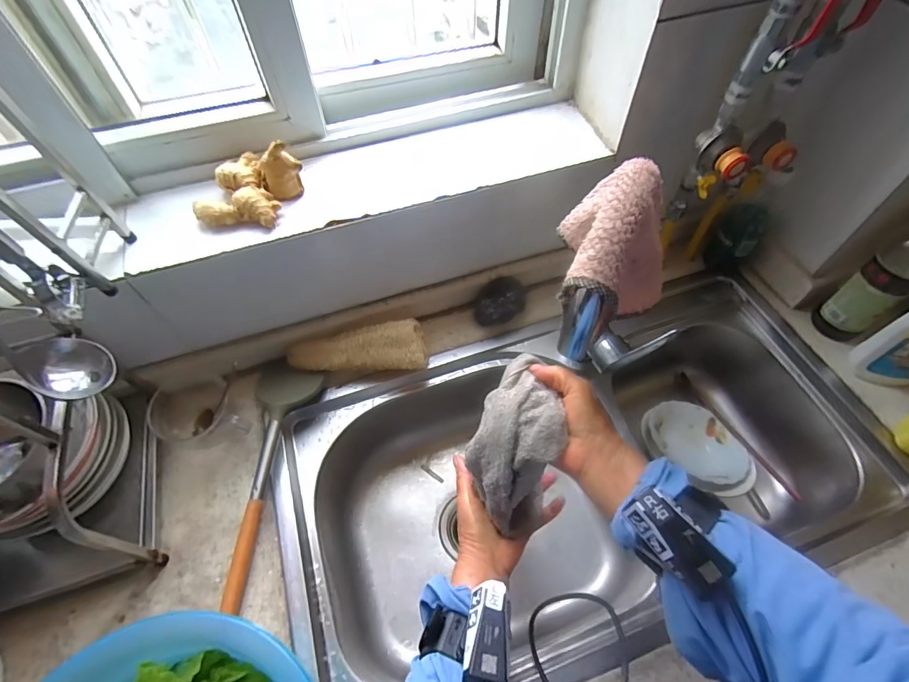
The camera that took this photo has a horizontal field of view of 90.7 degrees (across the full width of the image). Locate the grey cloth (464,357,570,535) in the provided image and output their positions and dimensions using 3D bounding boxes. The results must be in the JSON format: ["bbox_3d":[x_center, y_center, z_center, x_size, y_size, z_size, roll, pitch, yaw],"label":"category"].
[{"bbox_3d":[0.056,0.116,0.441,0.080,0.181,0.083,7,31,6],"label":"grey cloth"}]

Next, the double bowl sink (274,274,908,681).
[{"bbox_3d":[0.179,0.207,0.671,0.755,0.232,0.414,-20,59,-10],"label":"double bowl sink"}]

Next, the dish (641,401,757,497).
[{"bbox_3d":[0.379,0.175,0.714,0.158,0.046,0.166,8,40,-7],"label":"dish"}]

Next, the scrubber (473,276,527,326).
[{"bbox_3d":[0.070,-0.053,0.681,0.084,0.055,0.061,-26,60,-14],"label":"scrubber"}]

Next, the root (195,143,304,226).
[{"bbox_3d":[-0.240,-0.177,0.517,0.093,0.051,0.102,15,59,12],"label":"root"}]

